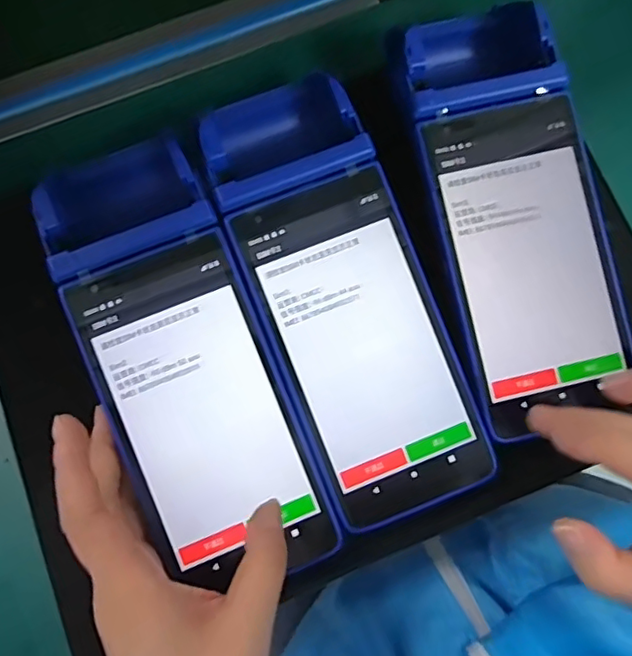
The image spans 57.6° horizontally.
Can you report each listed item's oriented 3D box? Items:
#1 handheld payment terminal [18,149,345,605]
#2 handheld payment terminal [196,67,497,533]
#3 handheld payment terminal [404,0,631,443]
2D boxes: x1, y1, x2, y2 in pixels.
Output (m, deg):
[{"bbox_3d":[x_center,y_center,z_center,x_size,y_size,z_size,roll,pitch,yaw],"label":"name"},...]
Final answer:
[{"bbox_3d":[-0.061,0.018,0.278,0.079,0.035,0.214,-23,88,-4],"label":"handheld payment terminal"},{"bbox_3d":[0.012,-0.017,0.273,0.079,0.035,0.211,-21,79,-3],"label":"handheld payment terminal"},{"bbox_3d":[0.097,-0.062,0.297,0.083,0.053,0.217,-8,83,-1],"label":"handheld payment terminal"}]

